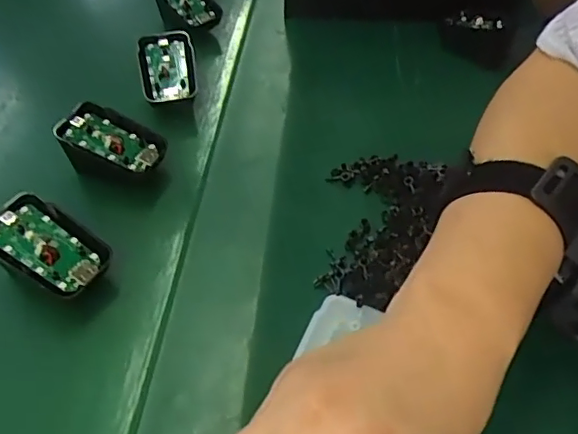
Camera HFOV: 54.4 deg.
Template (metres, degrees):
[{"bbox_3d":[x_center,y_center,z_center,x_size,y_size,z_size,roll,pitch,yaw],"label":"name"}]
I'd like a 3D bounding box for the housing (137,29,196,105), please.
[{"bbox_3d":[-0.099,-0.123,0.462,0.043,0.013,0.066,-9,68,-13],"label":"housing"}]

